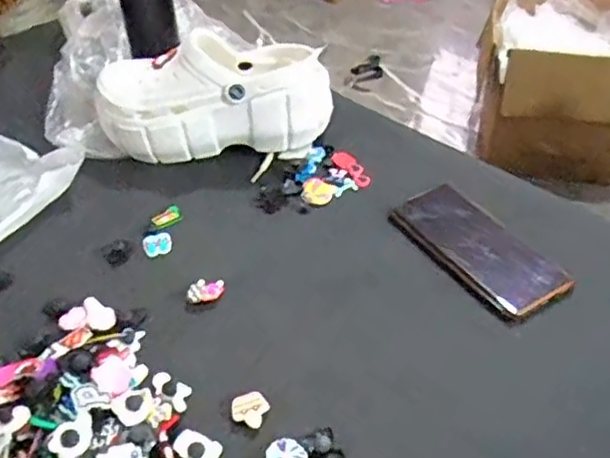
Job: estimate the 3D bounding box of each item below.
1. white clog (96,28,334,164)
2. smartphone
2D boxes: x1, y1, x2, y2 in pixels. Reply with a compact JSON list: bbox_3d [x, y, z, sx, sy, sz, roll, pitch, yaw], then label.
[{"bbox_3d":[-0.096,-0.139,0.664,0.244,0.108,0.086,0,41,1],"label":"white clog"},{"bbox_3d":[0.152,0.012,0.552,0.073,0.008,0.155,-25,46,-25],"label":"smartphone"}]

